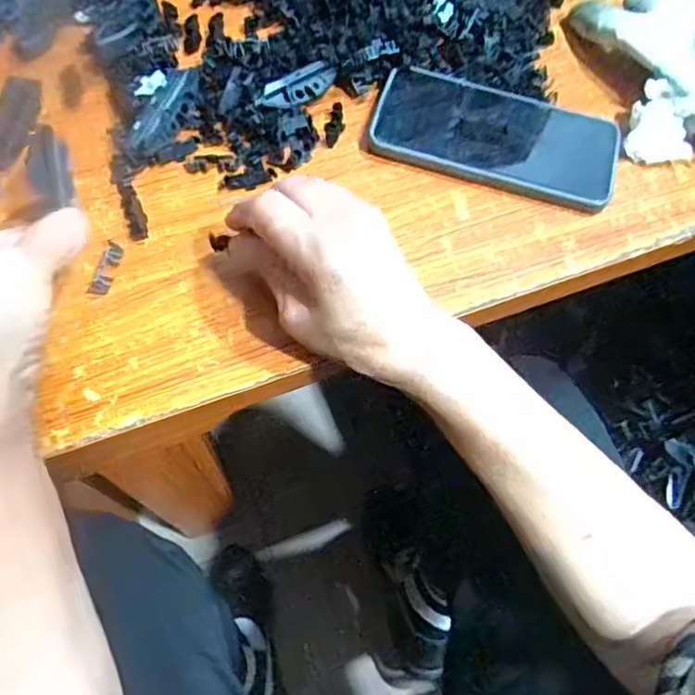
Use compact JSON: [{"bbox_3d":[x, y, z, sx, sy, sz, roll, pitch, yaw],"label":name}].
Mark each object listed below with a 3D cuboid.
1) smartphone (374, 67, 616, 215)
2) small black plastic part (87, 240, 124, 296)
[{"bbox_3d":[0.100,-0.145,0.414,0.162,0.010,0.079,19,67,7],"label":"smartphone"},{"bbox_3d":[-0.143,-0.047,0.364,0.010,0.008,0.034,10,66,3],"label":"small black plastic part"}]

